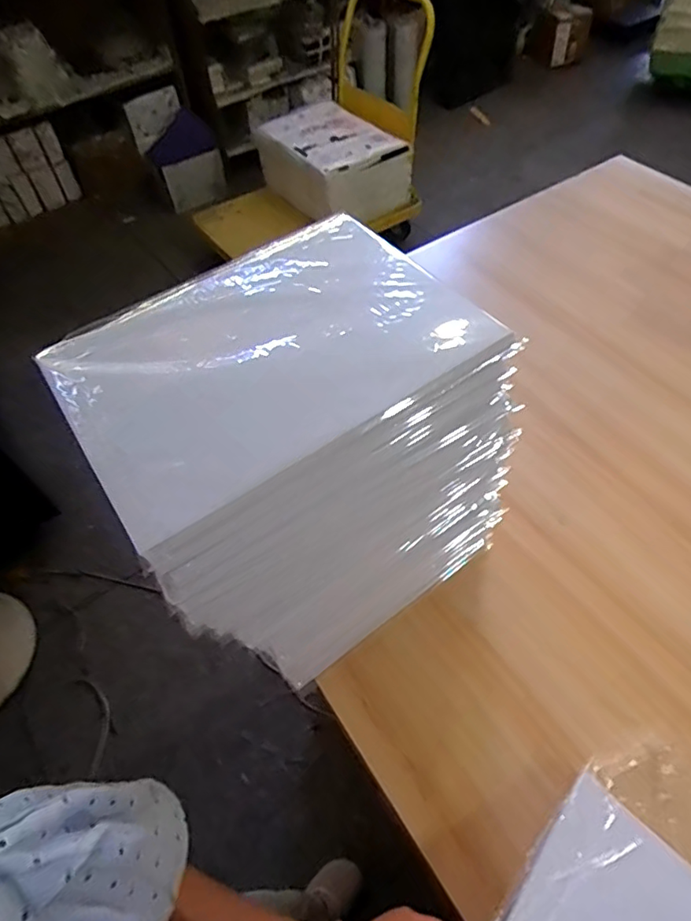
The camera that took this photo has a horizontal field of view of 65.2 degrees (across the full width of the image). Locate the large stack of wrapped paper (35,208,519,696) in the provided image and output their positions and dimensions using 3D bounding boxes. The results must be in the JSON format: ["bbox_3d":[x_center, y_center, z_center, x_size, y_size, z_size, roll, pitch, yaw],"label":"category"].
[{"bbox_3d":[-0.050,0.023,0.537,0.312,0.371,0.240,-31,58,-18],"label":"large stack of wrapped paper"}]

